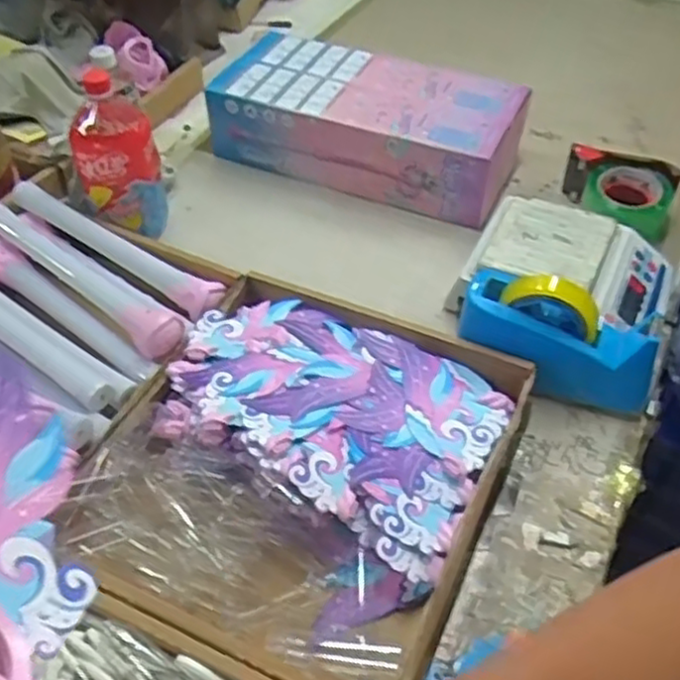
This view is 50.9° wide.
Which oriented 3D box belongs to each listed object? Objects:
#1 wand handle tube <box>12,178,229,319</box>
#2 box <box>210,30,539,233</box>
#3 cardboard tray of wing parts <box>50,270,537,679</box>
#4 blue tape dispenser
[{"bbox_3d":[-0.266,-0.115,0.855,0.309,0.050,0.048,26,52,22],"label":"wand handle tube"},{"bbox_3d":[0.037,-0.311,1.031,0.414,0.123,0.187,18,49,15],"label":"box"},{"bbox_3d":[-0.036,0.106,0.674,0.349,0.070,0.375,20,50,17],"label":"cardboard tray of wing parts"},{"bbox_3d":[0.225,-0.005,0.738,0.194,0.113,0.066,20,50,17],"label":"blue tape dispenser"}]

